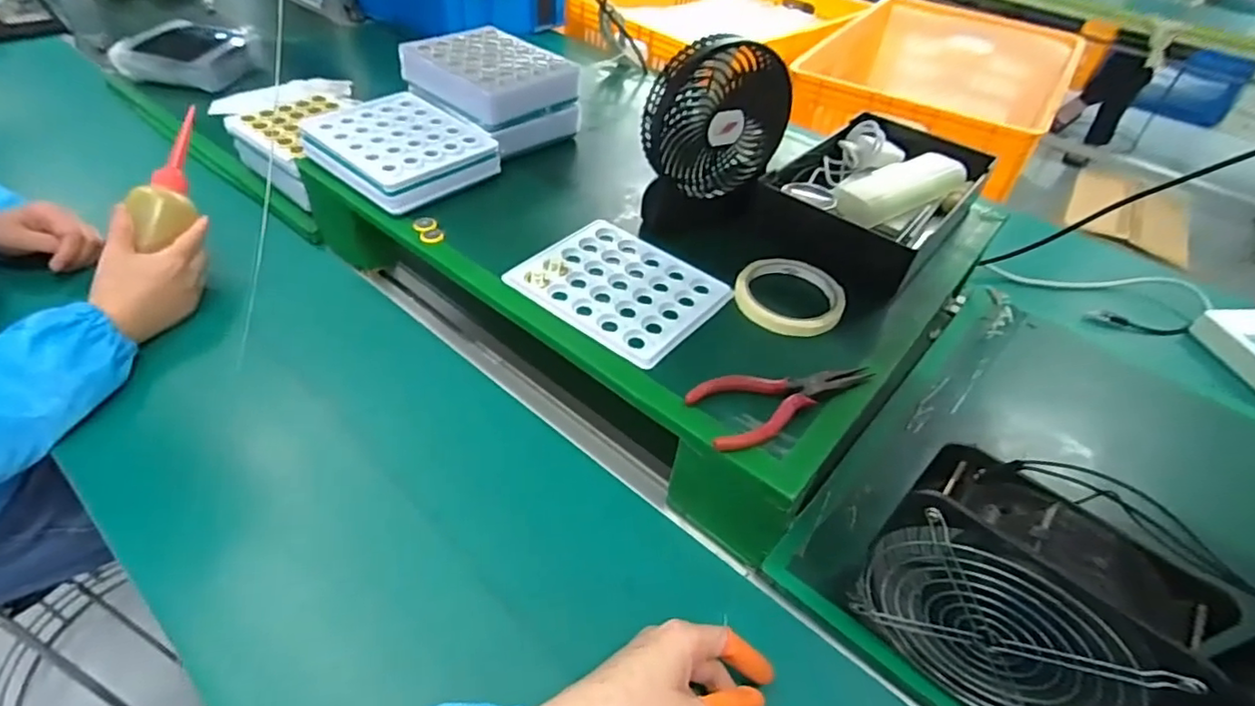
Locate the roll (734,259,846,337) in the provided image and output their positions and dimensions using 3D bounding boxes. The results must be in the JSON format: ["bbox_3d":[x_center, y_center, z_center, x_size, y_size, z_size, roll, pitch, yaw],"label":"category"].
[{"bbox_3d":[0.143,-0.051,0.532,0.093,0.019,0.093,4,44,-4],"label":"roll"}]

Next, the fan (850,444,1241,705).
[{"bbox_3d":[0.220,0.149,0.353,0.150,0.149,0.059,35,50,25],"label":"fan"}]

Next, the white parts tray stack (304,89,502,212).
[{"bbox_3d":[-0.233,-0.211,0.620,0.160,0.033,0.136,34,50,25],"label":"white parts tray stack"}]

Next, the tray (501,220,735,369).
[{"bbox_3d":[-0.006,-0.059,0.526,0.158,0.008,0.130,32,49,23],"label":"tray"}]

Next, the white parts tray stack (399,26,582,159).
[{"bbox_3d":[-0.154,-0.295,0.679,0.154,0.077,0.125,32,49,23],"label":"white parts tray stack"}]

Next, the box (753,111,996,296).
[{"bbox_3d":[0.246,-0.165,0.628,0.173,0.067,0.231,34,50,24],"label":"box"}]

